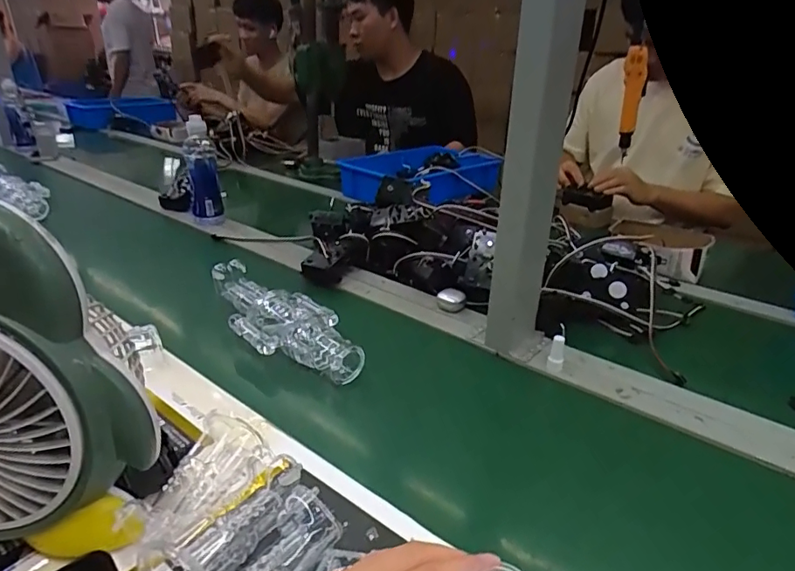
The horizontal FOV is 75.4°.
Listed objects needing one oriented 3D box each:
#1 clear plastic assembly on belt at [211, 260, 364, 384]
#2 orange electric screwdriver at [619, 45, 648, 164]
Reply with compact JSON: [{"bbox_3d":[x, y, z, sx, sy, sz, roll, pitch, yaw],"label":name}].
[{"bbox_3d":[-0.168,0.046,0.724,0.284,0.060,0.103,21,33,35],"label":"clear plastic assembly on belt"},{"bbox_3d":[0.464,-0.365,1.027,0.038,0.205,0.034,18,31,31],"label":"orange electric screwdriver"}]

